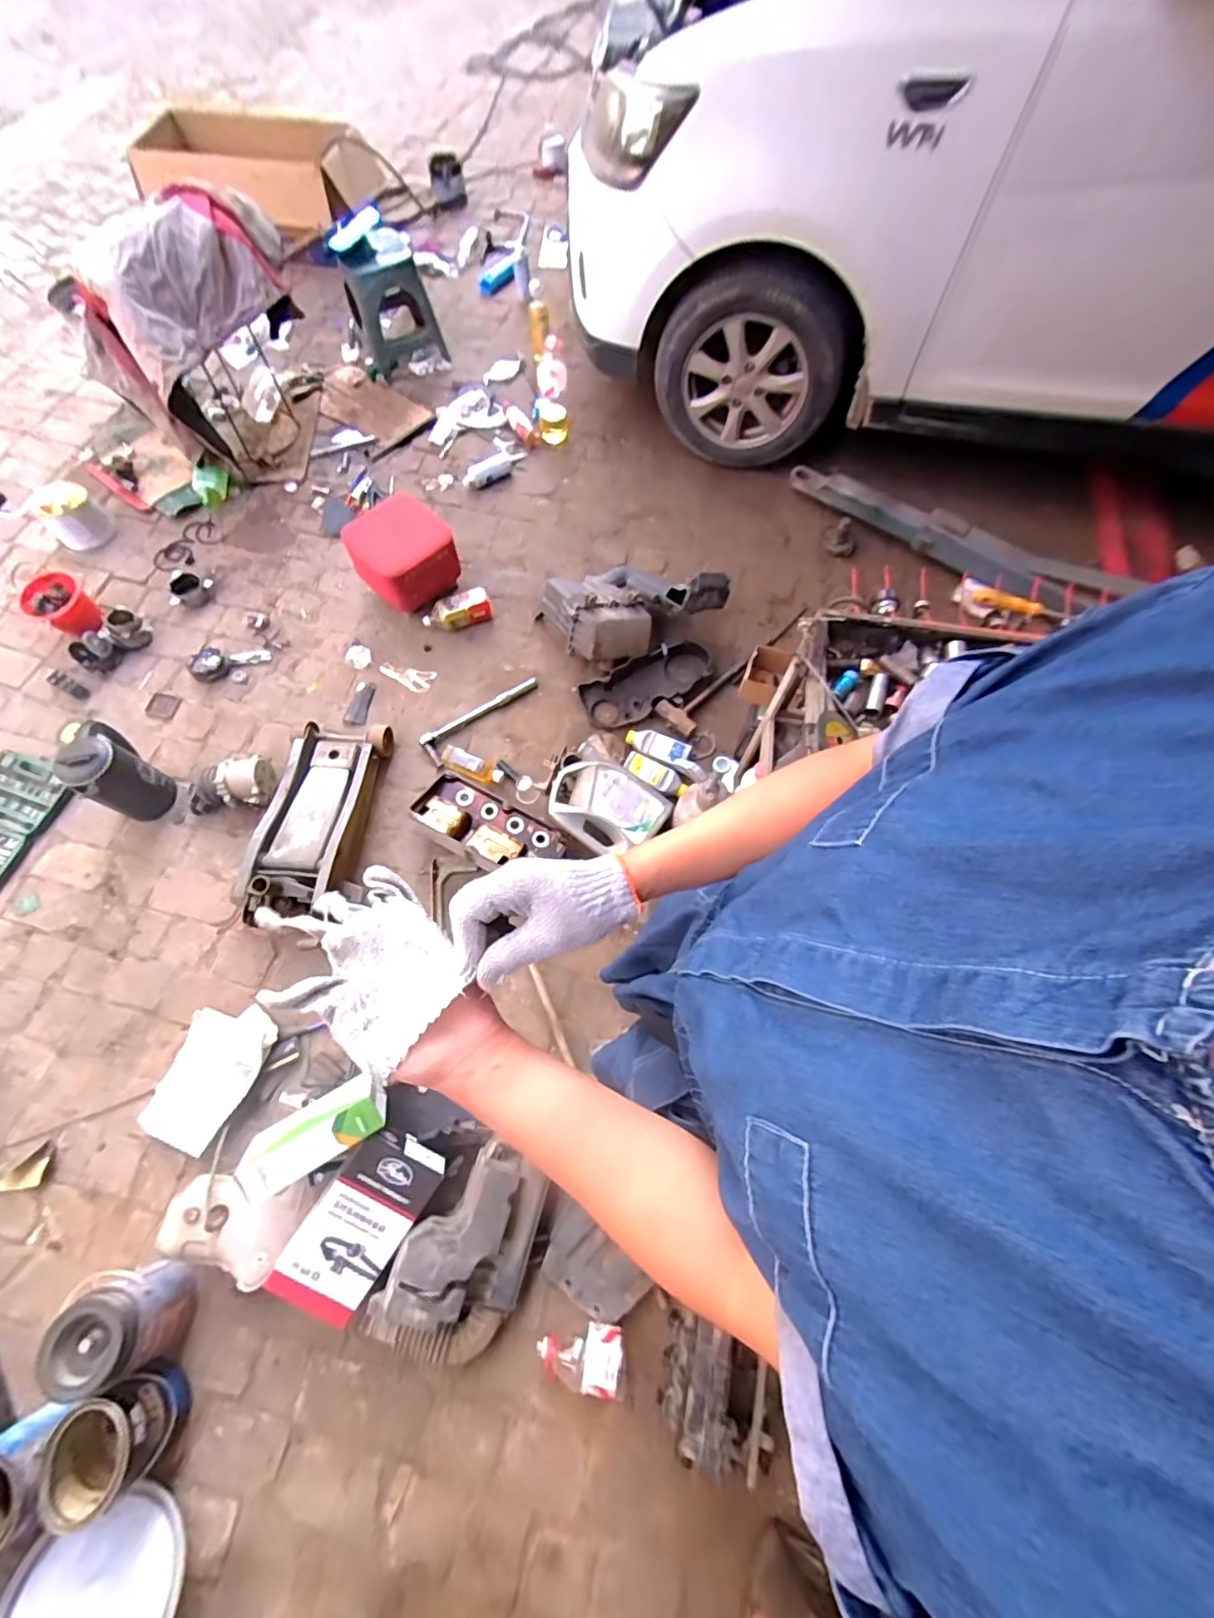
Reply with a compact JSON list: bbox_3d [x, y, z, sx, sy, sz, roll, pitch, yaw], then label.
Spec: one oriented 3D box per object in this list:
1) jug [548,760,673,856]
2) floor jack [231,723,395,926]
[{"bbox_3d":[0.002,-0.005,1.481,0.301,0.100,0.206,23,70,7],"label":"jug"},{"bbox_3d":[-0.751,0.010,1.451,0.268,0.184,0.555,1,68,-1],"label":"floor jack"}]

